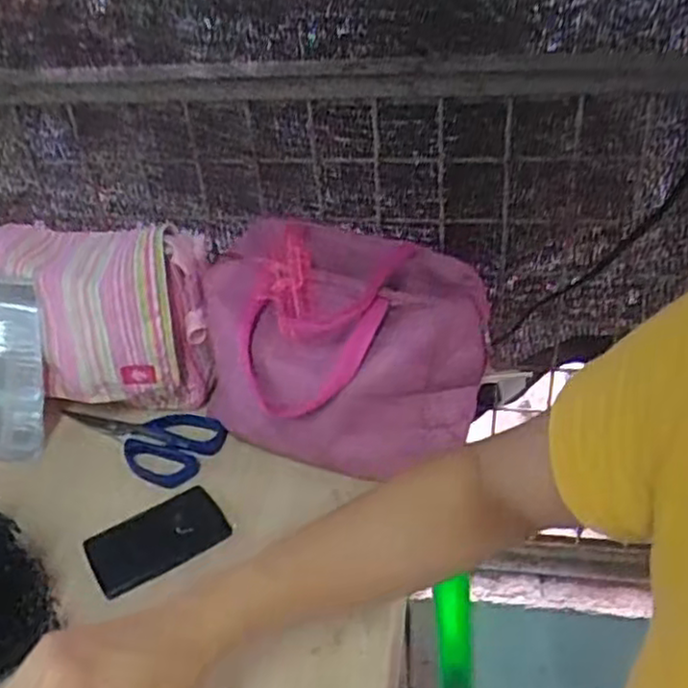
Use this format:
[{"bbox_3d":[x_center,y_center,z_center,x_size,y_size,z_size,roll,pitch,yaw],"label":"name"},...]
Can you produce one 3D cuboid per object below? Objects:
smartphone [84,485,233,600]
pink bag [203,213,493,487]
[{"bbox_3d":[-0.144,0.148,0.563,0.100,0.006,0.060,-26,40,-27],"label":"smartphone"},{"bbox_3d":[-0.004,0.004,0.618,0.231,0.151,0.143,17,40,28],"label":"pink bag"}]

